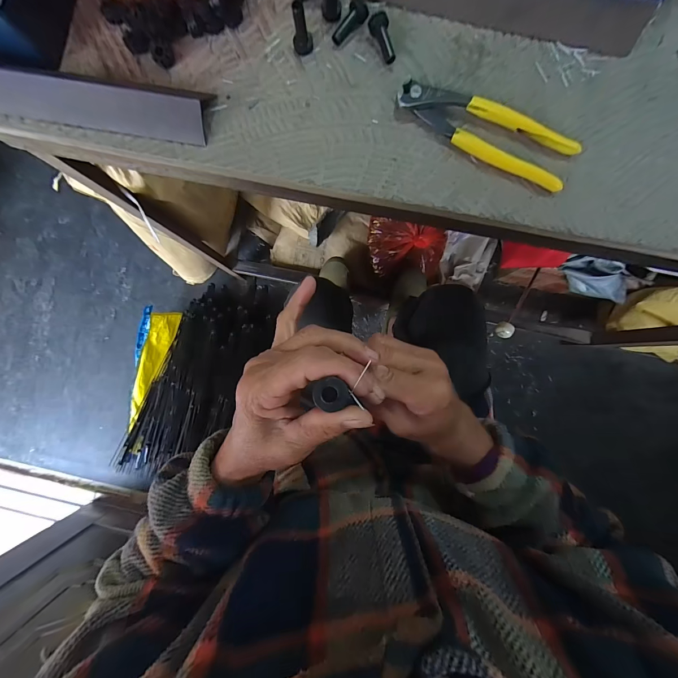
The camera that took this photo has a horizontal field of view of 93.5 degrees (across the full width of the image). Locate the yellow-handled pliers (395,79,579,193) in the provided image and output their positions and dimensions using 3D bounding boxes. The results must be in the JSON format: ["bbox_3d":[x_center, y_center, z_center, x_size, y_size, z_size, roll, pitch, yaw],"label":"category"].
[{"bbox_3d":[0.131,-0.186,0.286,0.163,0.013,0.048,23,89,3],"label":"yellow-handled pliers"}]

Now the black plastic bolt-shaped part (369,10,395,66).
[{"bbox_3d":[0.040,-0.271,0.289,0.017,0.013,0.038,-18,87,2],"label":"black plastic bolt-shaped part"}]

